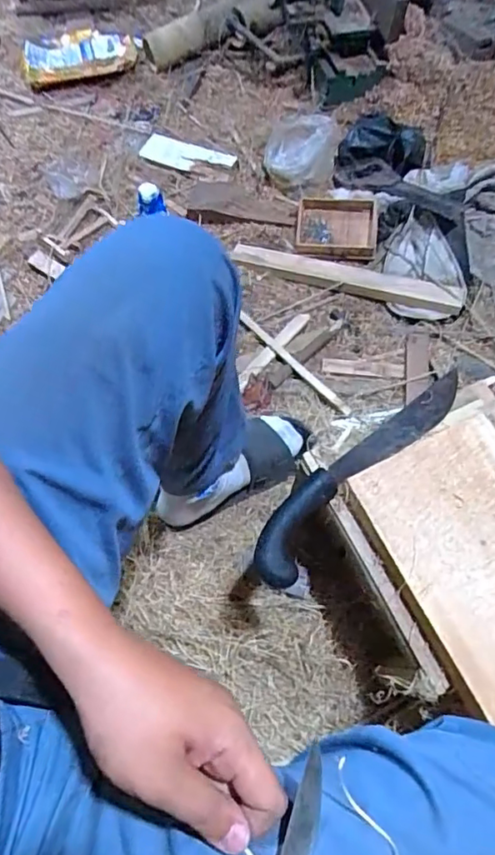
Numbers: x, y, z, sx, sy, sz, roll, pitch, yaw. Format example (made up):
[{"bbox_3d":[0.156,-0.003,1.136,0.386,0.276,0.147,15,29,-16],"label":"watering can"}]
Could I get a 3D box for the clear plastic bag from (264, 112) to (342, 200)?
[{"bbox_3d":[0.118,-0.608,1.151,0.153,0.075,0.204,11,63,4],"label":"clear plastic bag"}]

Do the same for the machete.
[{"bbox_3d":[0.133,0.044,0.630,0.062,0.033,0.343,41,69,17],"label":"machete"}]

